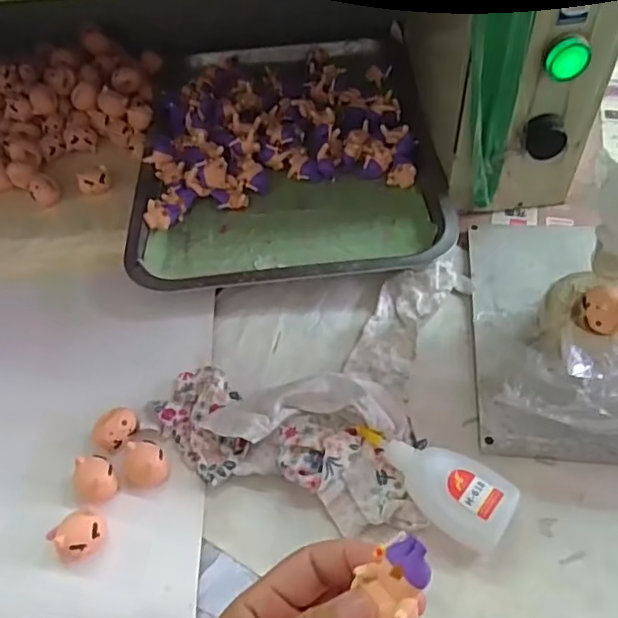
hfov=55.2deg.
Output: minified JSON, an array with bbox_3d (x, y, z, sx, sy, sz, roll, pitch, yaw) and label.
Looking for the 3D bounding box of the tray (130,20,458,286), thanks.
[{"bbox_3d":[-0.020,-0.161,0.549,0.257,0.034,0.346,-4,56,1],"label":"tray"}]

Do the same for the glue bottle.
[{"bbox_3d":[0.074,0.105,0.360,0.098,0.027,0.043,29,63,21],"label":"glue bottle"}]

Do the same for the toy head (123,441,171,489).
[{"bbox_3d":[-0.104,0.100,0.379,0.027,0.019,0.032,-36,61,-18],"label":"toy head"}]

